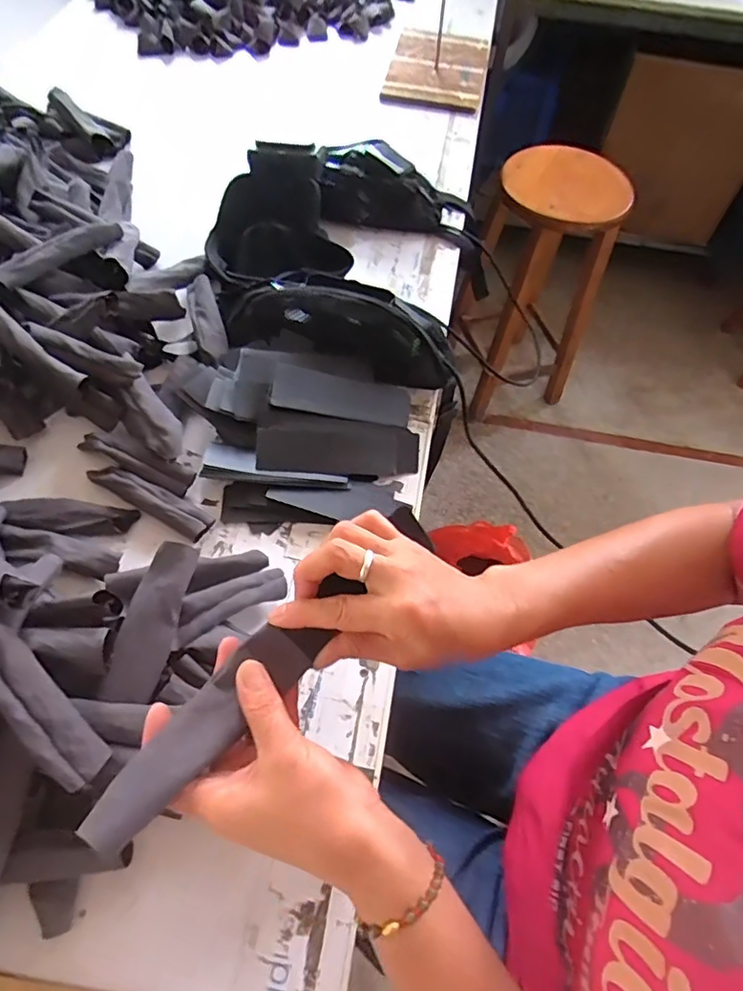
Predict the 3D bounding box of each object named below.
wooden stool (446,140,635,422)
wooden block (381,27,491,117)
[{"bbox_3d":[0.389,-0.510,1.446,0.295,0.654,0.373,1,60,-3],"label":"wooden stool"},{"bbox_3d":[0.130,-0.836,1.077,0.180,0.031,0.281,11,60,3],"label":"wooden block"}]

